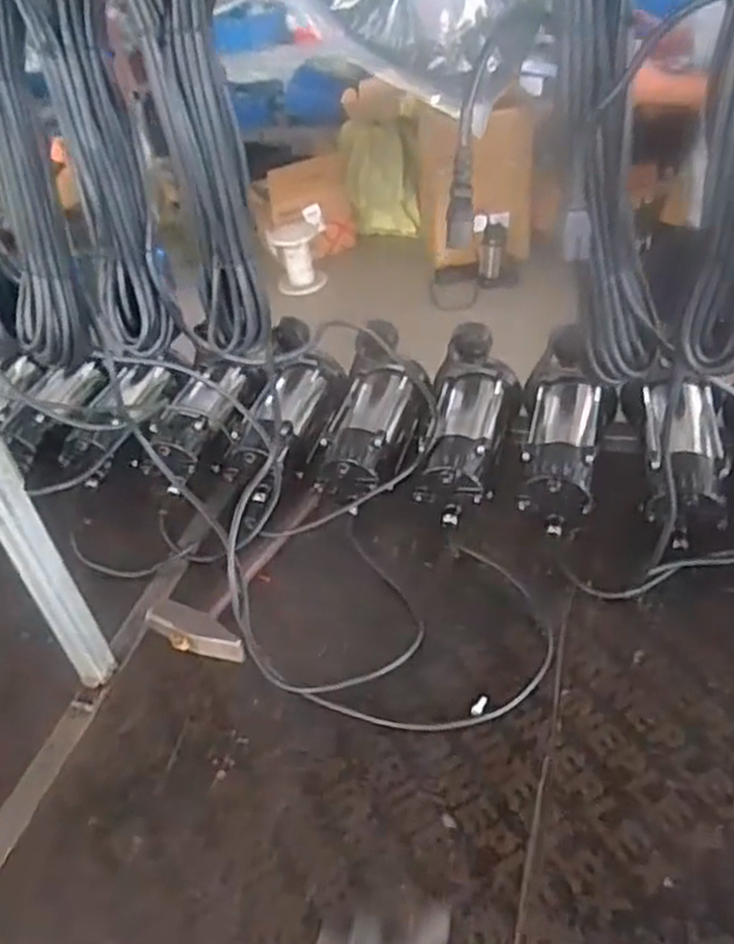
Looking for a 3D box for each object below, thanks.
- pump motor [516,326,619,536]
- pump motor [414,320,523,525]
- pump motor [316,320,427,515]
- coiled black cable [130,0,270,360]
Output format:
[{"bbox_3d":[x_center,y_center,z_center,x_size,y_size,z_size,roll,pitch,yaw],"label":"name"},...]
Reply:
[{"bbox_3d":[0.256,-0.057,1.012,0.120,0.115,0.292,2,40,15],"label":"pump motor"},{"bbox_3d":[0.129,-0.059,1.029,0.116,0.132,0.253,3,41,15],"label":"pump motor"},{"bbox_3d":[0.006,-0.070,1.060,0.127,0.134,0.253,1,40,13],"label":"pump motor"},{"bbox_3d":[-0.122,-0.253,0.626,0.068,0.329,0.061,-5,39,9],"label":"coiled black cable"}]

